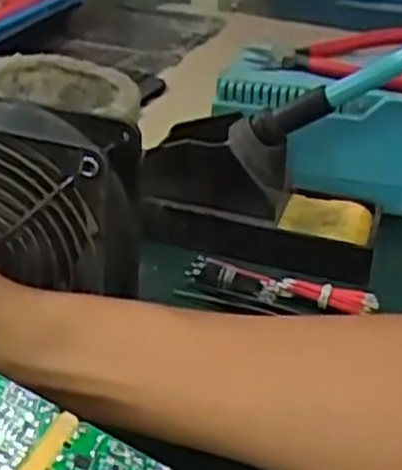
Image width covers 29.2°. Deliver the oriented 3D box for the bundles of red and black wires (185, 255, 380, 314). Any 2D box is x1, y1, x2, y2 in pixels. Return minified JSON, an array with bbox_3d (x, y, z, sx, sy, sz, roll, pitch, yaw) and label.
[{"bbox_3d":[0.044,0.029,0.431,0.104,0.014,0.015,7,28,7],"label":"bundles of red and black wires"}]

